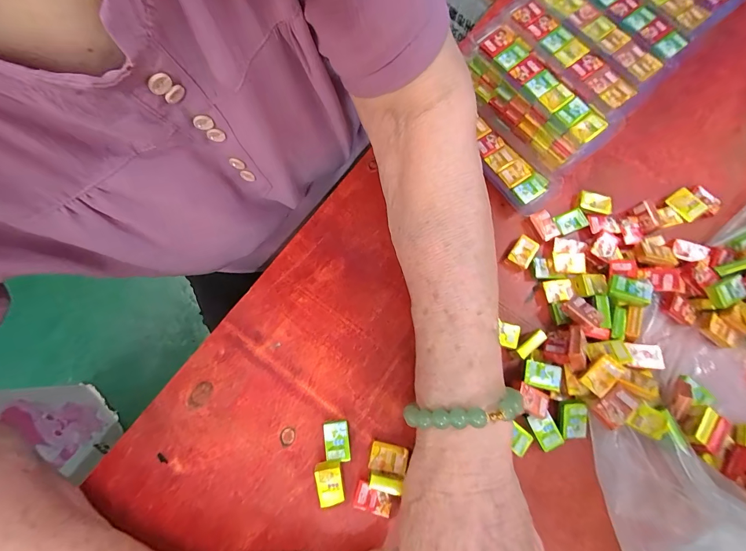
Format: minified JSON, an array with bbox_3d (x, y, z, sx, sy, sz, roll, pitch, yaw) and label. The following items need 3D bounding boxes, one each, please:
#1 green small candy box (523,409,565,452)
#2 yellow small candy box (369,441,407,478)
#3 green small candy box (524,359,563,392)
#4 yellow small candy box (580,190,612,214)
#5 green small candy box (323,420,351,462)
[{"bbox_3d":[0.120,0.108,0.230,0.018,0.004,0.027,-25,76,-7],"label":"green small candy box"},{"bbox_3d":[0.010,0.125,0.227,0.024,0.008,0.019,11,75,3],"label":"yellow small candy box"},{"bbox_3d":[0.120,0.071,0.235,0.025,0.009,0.017,13,75,4],"label":"green small candy box"},{"bbox_3d":[0.188,-0.062,0.279,0.024,0.004,0.019,17,75,5],"label":"yellow small candy box"},{"bbox_3d":[-0.025,0.114,0.230,0.017,0.008,0.025,-7,75,-2],"label":"green small candy box"}]

